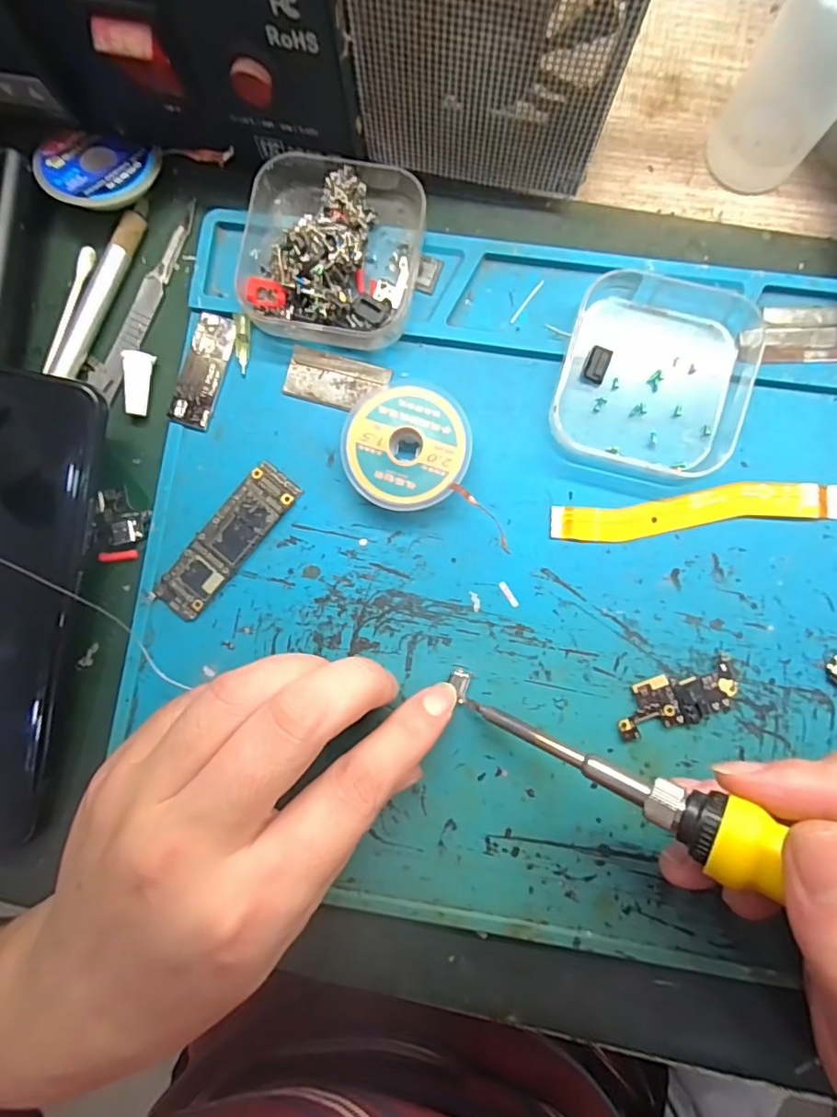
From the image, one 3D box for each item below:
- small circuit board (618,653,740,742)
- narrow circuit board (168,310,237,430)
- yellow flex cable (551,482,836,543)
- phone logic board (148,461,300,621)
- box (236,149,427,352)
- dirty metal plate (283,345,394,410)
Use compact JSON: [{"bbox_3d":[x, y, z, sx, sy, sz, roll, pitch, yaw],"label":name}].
[{"bbox_3d":[0.091,0.049,0.189,0.043,0.004,0.018,-21,86,1],"label":"small circuit board"},{"bbox_3d":[-0.082,-0.072,0.204,0.017,0.004,0.043,19,88,3],"label":"narrow circuit board"},{"bbox_3d":[0.099,-0.017,0.192,0.100,0.004,0.015,-6,87,2],"label":"yellow flex cable"},{"bbox_3d":[-0.071,-0.006,0.199,0.020,0.005,0.065,40,89,4],"label":"phone logic board"},{"bbox_3d":[-0.031,-0.114,0.194,0.062,0.023,0.065,11,88,3],"label":"box"},{"bbox_3d":[-0.031,-0.067,0.201,0.038,0.004,0.019,16,88,3],"label":"dirty metal plate"}]

